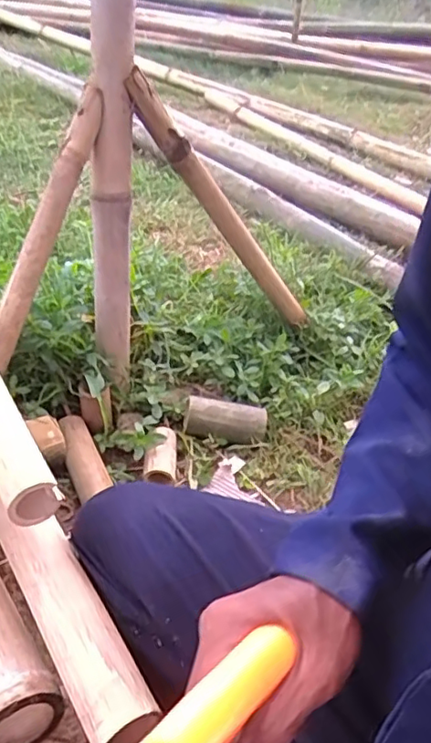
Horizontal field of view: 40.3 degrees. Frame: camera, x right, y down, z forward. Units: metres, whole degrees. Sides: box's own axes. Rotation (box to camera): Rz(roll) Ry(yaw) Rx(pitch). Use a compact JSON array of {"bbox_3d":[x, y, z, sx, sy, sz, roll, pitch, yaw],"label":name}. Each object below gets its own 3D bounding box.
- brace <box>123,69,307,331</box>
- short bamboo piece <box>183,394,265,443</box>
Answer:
[{"bbox_3d":[0.019,-0.246,0.967,0.045,0.552,0.035,-44,45,0],"label":"brace"},{"bbox_3d":[0.018,0.083,1.006,0.141,0.050,0.058,2,33,-7],"label":"short bamboo piece"}]

